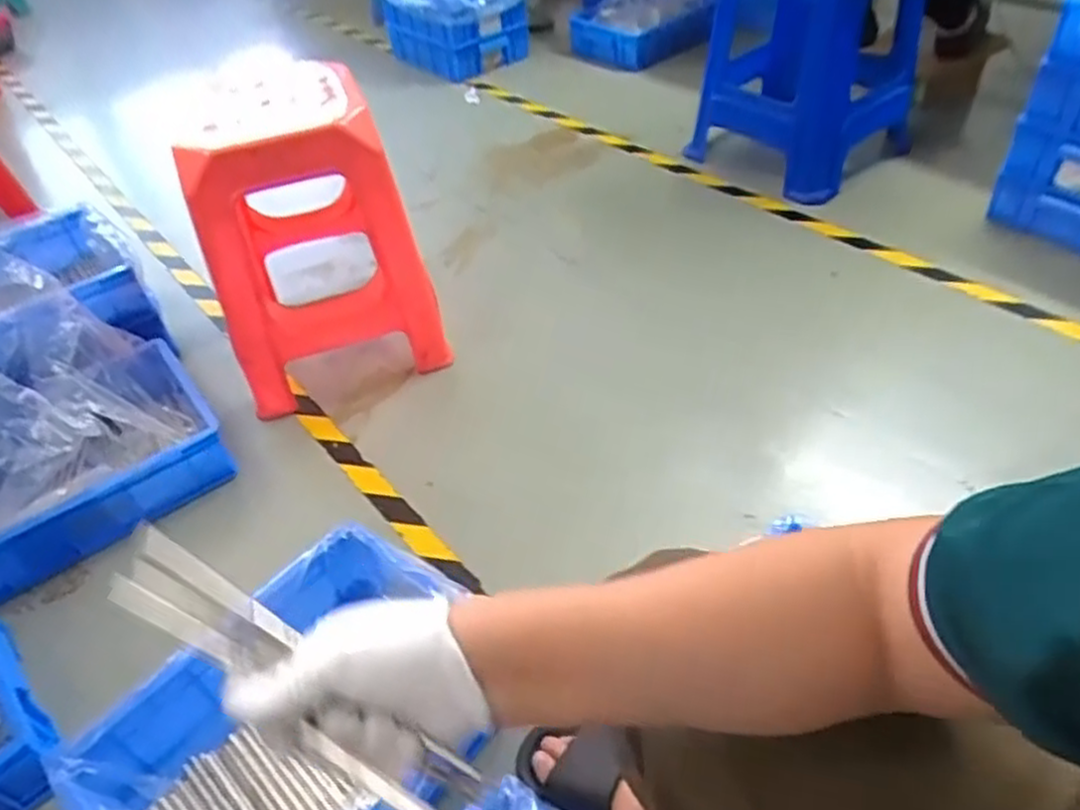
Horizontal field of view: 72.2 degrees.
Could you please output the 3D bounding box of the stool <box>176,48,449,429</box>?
[{"bbox_3d":[-0.417,-0.278,1.315,0.348,0.458,0.348,-25,47,-17],"label":"stool"}]

